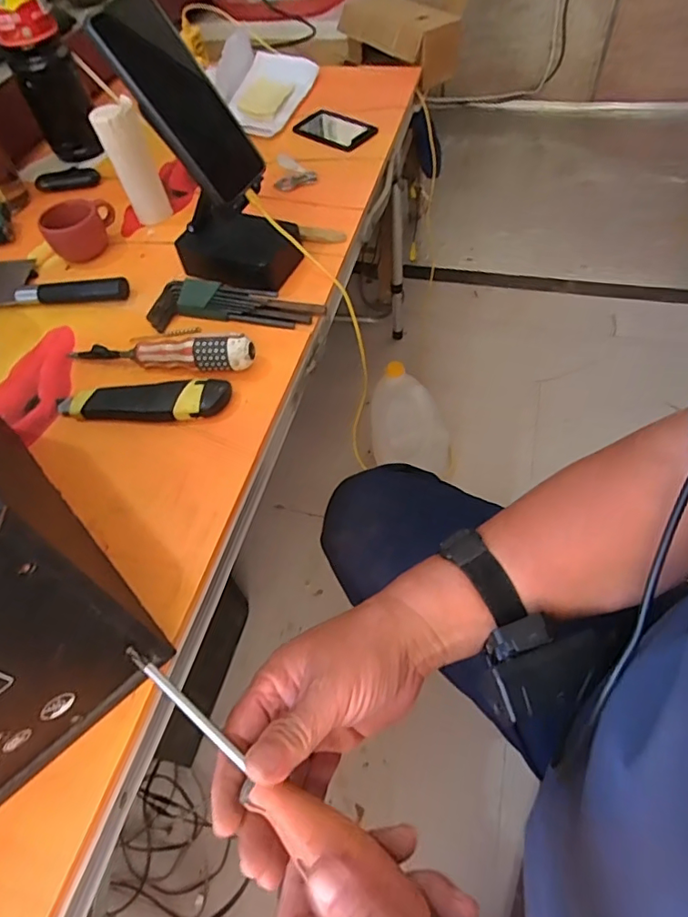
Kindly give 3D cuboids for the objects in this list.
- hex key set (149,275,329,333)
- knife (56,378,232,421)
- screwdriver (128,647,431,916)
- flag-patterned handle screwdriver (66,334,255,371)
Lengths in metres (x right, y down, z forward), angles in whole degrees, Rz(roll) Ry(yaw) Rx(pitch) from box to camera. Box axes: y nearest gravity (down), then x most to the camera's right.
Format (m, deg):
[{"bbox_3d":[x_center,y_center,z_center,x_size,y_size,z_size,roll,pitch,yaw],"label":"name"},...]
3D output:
[{"bbox_3d":[-0.112,-0.159,0.539,0.178,0.023,0.047,4,56,8],"label":"hex key set"},{"bbox_3d":[-0.182,-0.052,0.473,0.158,0.018,0.036,0,55,6],"label":"knife"},{"bbox_3d":[-0.046,0.166,0.277,0.193,0.026,0.025,28,62,21],"label":"screwdriver"},{"bbox_3d":[-0.173,-0.105,0.497,0.183,0.030,0.028,9,57,11],"label":"flag-patterned handle screwdriver"}]

